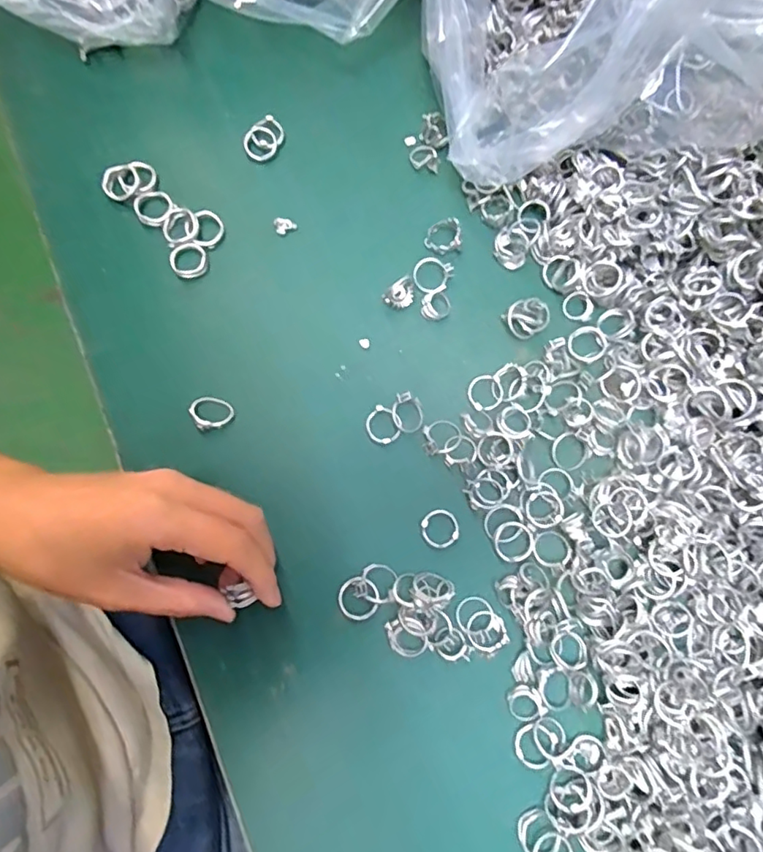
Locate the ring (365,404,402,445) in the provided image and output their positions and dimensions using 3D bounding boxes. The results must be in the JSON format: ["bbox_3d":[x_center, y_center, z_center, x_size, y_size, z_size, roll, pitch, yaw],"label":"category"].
[{"bbox_3d":[0.001,0.000,0.327,0.020,0.005,0.020,0,78,0],"label":"ring"}]

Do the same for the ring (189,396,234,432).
[{"bbox_3d":[-0.097,-0.009,0.325,0.022,0.010,0.022,0,78,0],"label":"ring"}]

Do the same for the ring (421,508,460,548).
[{"bbox_3d":[0.033,0.057,0.314,0.021,0.005,0.020,0,78,0],"label":"ring"}]

